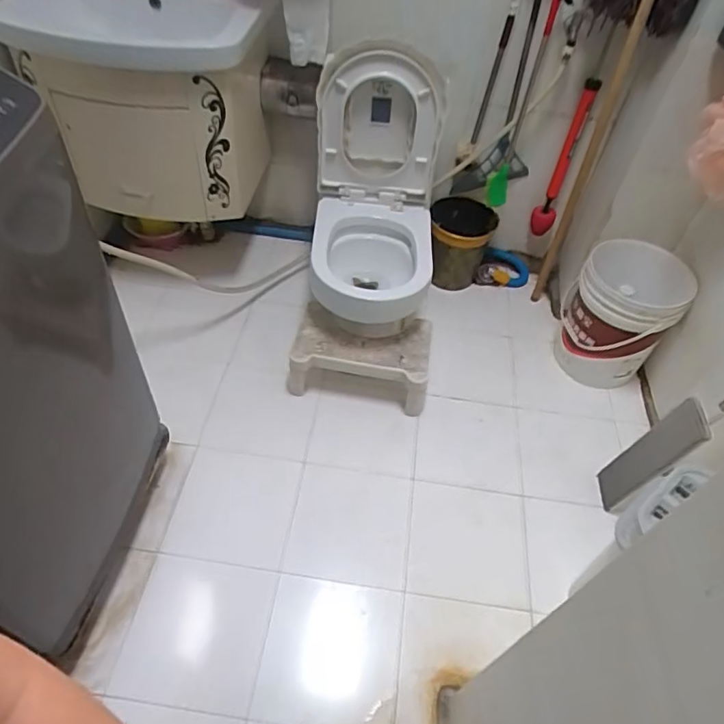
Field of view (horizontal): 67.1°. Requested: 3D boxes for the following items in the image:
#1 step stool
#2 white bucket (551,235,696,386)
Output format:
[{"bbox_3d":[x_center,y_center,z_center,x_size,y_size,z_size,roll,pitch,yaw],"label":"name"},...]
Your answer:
[{"bbox_3d":[0.000,-0.015,1.685,0.401,0.215,0.237,8,49,1],"label":"step stool"},{"bbox_3d":[0.811,-0.143,1.767,0.310,0.405,0.299,3,49,-3],"label":"white bucket"}]

